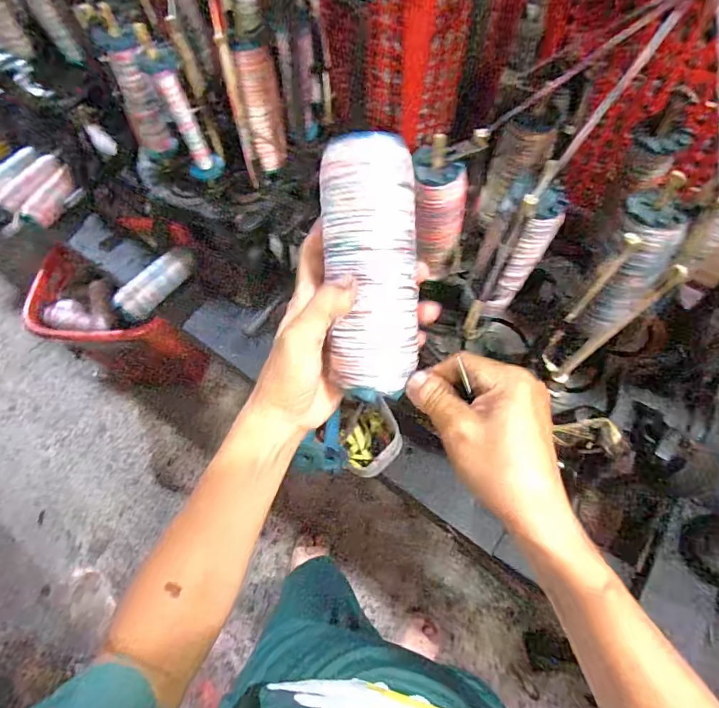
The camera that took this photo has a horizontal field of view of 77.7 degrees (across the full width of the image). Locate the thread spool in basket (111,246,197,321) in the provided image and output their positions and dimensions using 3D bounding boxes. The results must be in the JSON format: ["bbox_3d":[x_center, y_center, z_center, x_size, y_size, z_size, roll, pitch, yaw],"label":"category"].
[{"bbox_3d":[-0.344,-0.120,0.760,0.050,0.044,0.150,34,68,19],"label":"thread spool in basket"}]

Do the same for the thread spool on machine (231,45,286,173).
[{"bbox_3d":[-0.116,-0.294,0.542,0.043,0.134,0.045,-1,62,2],"label":"thread spool on machine"}]

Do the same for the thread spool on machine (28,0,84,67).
[{"bbox_3d":[-0.480,-0.524,0.681,0.032,0.152,0.023,-30,65,-13],"label":"thread spool on machine"}]

